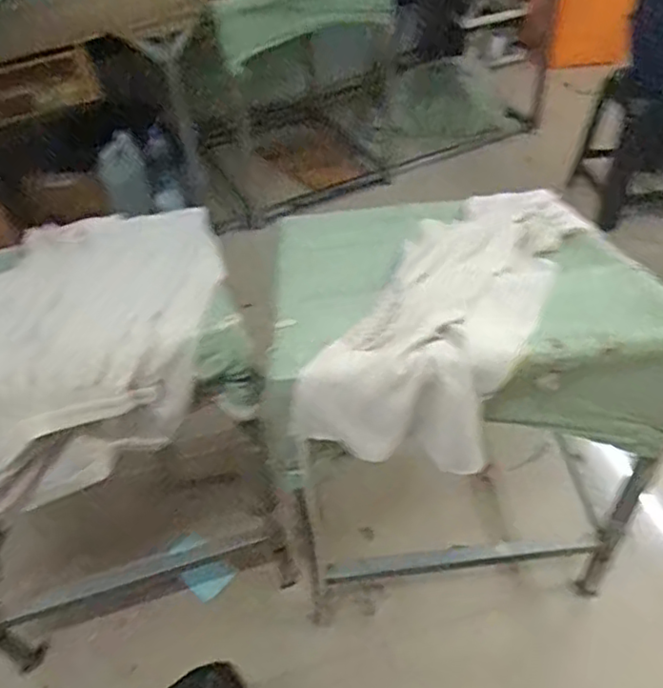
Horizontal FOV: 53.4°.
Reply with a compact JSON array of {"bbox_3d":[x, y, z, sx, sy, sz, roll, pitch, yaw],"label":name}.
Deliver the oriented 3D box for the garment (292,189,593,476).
[{"bbox_3d":[0.225,-0.111,1.108,0.283,0.168,0.768,18,49,22],"label":"garment"}]

